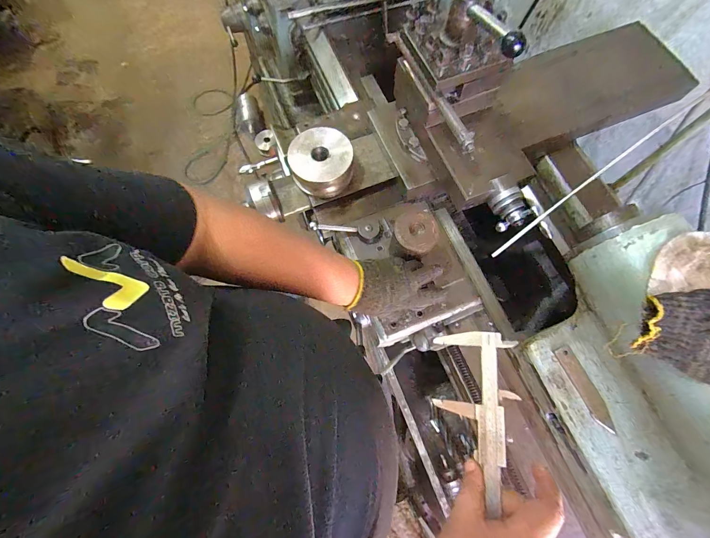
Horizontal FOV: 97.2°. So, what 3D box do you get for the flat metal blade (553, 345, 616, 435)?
[{"bbox_3d":[0.373,0.191,0.505,0.031,0.009,0.135,-23,73,-6],"label":"flat metal blade"}]

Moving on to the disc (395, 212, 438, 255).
[{"bbox_3d":[0.104,-0.062,0.531,0.070,0.011,0.073,0,72,1],"label":"disc"}]

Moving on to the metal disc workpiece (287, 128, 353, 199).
[{"bbox_3d":[-0.068,-0.216,0.634,0.122,0.062,0.122,0,72,1],"label":"metal disc workpiece"}]

